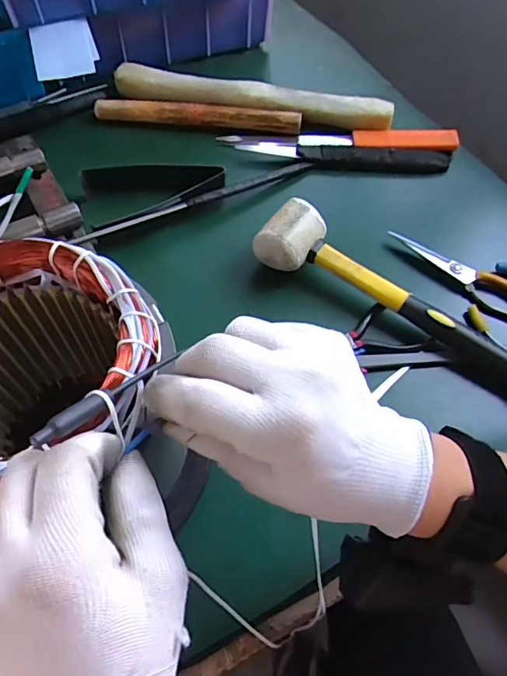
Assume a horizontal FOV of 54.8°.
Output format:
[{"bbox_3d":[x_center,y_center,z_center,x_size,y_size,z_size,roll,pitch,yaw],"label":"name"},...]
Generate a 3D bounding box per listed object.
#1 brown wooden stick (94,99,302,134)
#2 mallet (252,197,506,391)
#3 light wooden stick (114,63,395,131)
[{"bbox_3d":[-0.064,-0.255,0.565,0.238,0.024,0.020,5,61,0],"label":"brown wooden stick"},{"bbox_3d":[0.132,-0.033,0.431,0.281,0.049,0.061,31,64,14],"label":"mallet"},{"bbox_3d":[-0.003,-0.273,0.567,0.317,0.037,0.026,10,61,3],"label":"light wooden stick"}]

